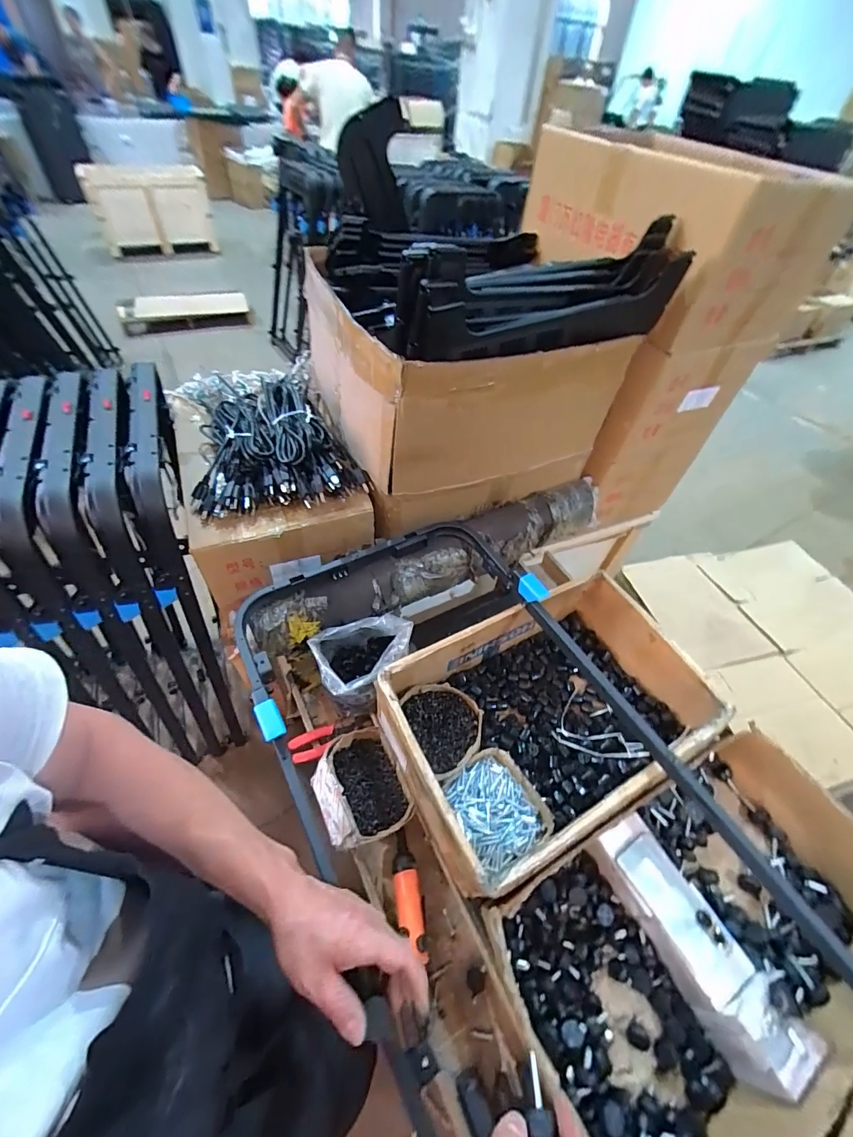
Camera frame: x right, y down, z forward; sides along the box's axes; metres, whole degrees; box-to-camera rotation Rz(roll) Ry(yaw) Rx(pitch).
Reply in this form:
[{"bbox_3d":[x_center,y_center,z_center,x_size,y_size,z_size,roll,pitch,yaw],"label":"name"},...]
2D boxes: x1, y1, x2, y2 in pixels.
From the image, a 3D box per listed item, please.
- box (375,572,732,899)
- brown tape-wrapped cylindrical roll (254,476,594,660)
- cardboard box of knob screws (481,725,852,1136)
[{"bbox_3d":[0.217,0.262,0.773,0.529,0.167,0.343,-21,56,-21],"label":"box"},{"bbox_3d":[0.049,-0.024,0.909,0.836,0.112,0.140,-25,57,-23],"label":"brown tape-wrapped cylindrical roll"},{"bbox_3d":[0.389,0.504,0.610,0.579,0.140,0.337,-21,55,-21],"label":"cardboard box of knob screws"}]

